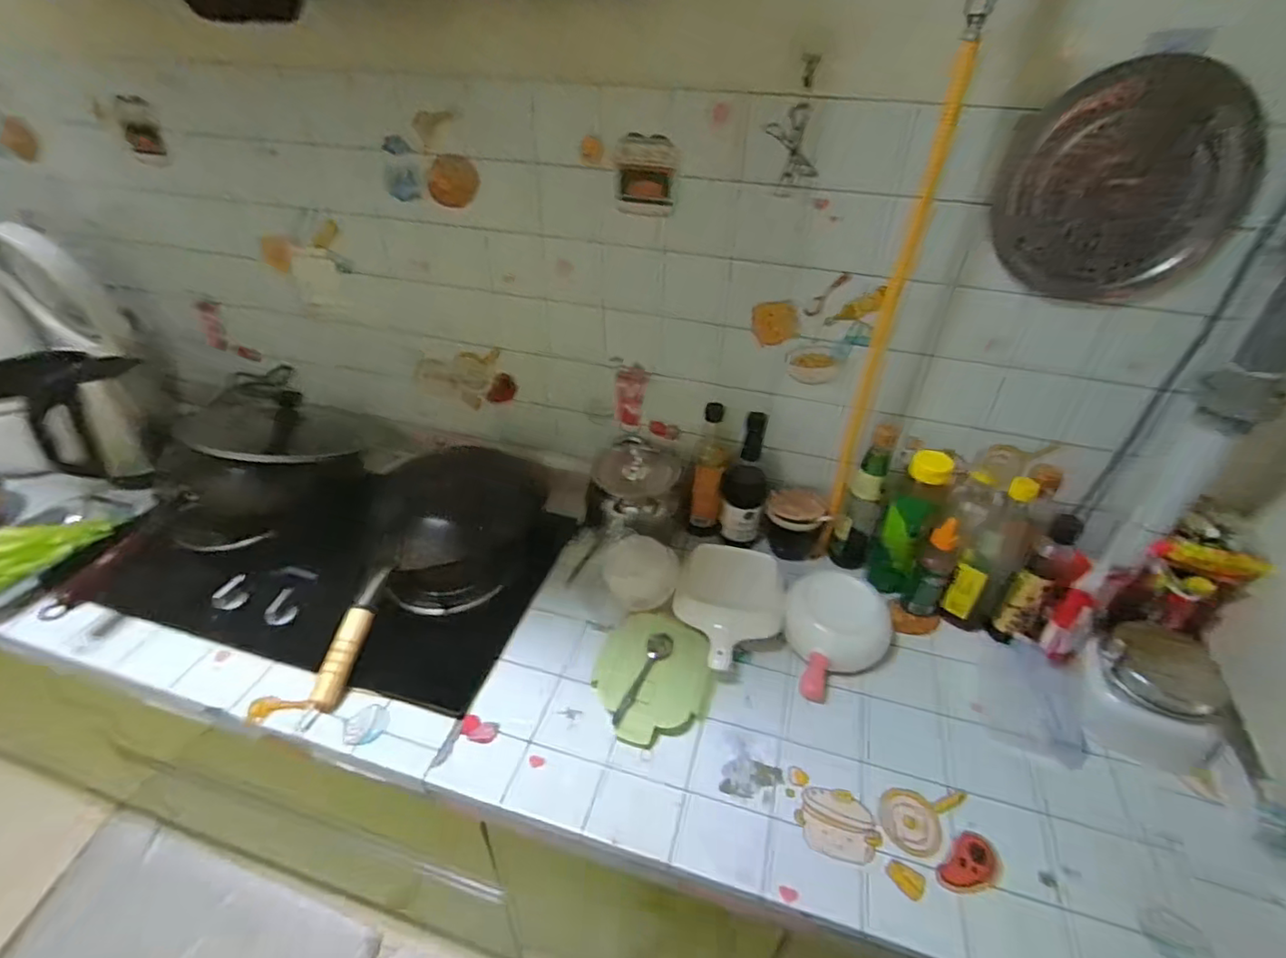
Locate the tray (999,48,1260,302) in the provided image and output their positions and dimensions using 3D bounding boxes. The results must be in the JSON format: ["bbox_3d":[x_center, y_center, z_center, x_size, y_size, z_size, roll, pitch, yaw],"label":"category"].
[{"bbox_3d":[0.536,-0.325,0.673,0.242,0.227,0.032,9,37,8],"label":"tray"}]

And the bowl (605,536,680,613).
[{"bbox_3d":[-0.001,0.136,0.883,0.109,0.058,0.090,5,37,4],"label":"bowl"}]

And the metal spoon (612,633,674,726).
[{"bbox_3d":[0.004,0.263,0.791,0.034,0.016,0.148,14,38,15],"label":"metal spoon"}]

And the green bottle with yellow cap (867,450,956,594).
[{"bbox_3d":[0.411,0.070,0.910,0.082,0.231,0.087,7,37,7],"label":"green bottle with yellow cap"}]

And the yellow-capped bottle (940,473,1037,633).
[{"bbox_3d":[0.508,0.107,0.863,0.073,0.244,0.073,26,43,29],"label":"yellow-capped bottle"}]

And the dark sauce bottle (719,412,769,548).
[{"bbox_3d":[0.168,0.008,0.975,0.075,0.231,0.061,10,37,9],"label":"dark sauce bottle"}]

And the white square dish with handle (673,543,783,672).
[{"bbox_3d":[0.124,0.183,0.871,0.150,0.037,0.190,10,57,12],"label":"white square dish with handle"}]

